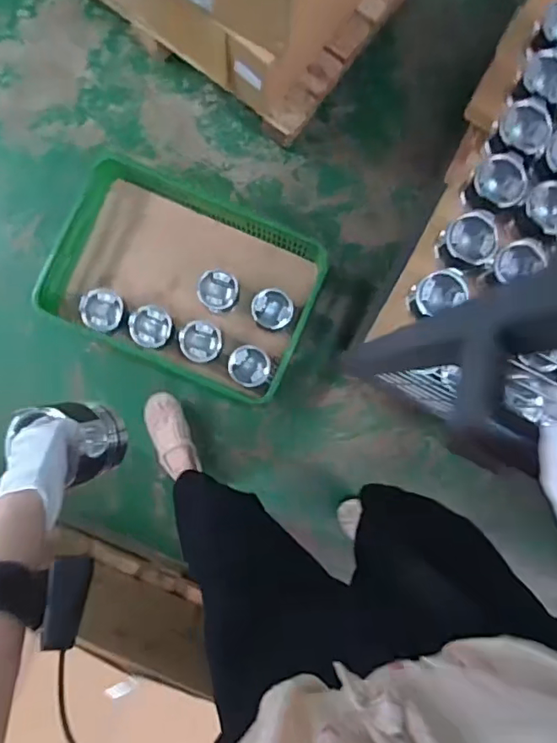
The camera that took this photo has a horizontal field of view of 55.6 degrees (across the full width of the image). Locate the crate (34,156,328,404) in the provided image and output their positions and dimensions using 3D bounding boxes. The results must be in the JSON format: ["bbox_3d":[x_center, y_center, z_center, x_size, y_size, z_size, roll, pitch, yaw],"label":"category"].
[{"bbox_3d":[-0.228,-0.225,1.326,0.611,0.128,0.445,23,88,-1],"label":"crate"}]

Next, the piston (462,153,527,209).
[{"bbox_3d":[0.418,-0.359,1.022,0.113,0.078,0.092,-9,89,-2],"label":"piston"}]

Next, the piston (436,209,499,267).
[{"bbox_3d":[0.363,-0.251,1.018,0.096,0.067,0.094,-1,89,-2],"label":"piston"}]

